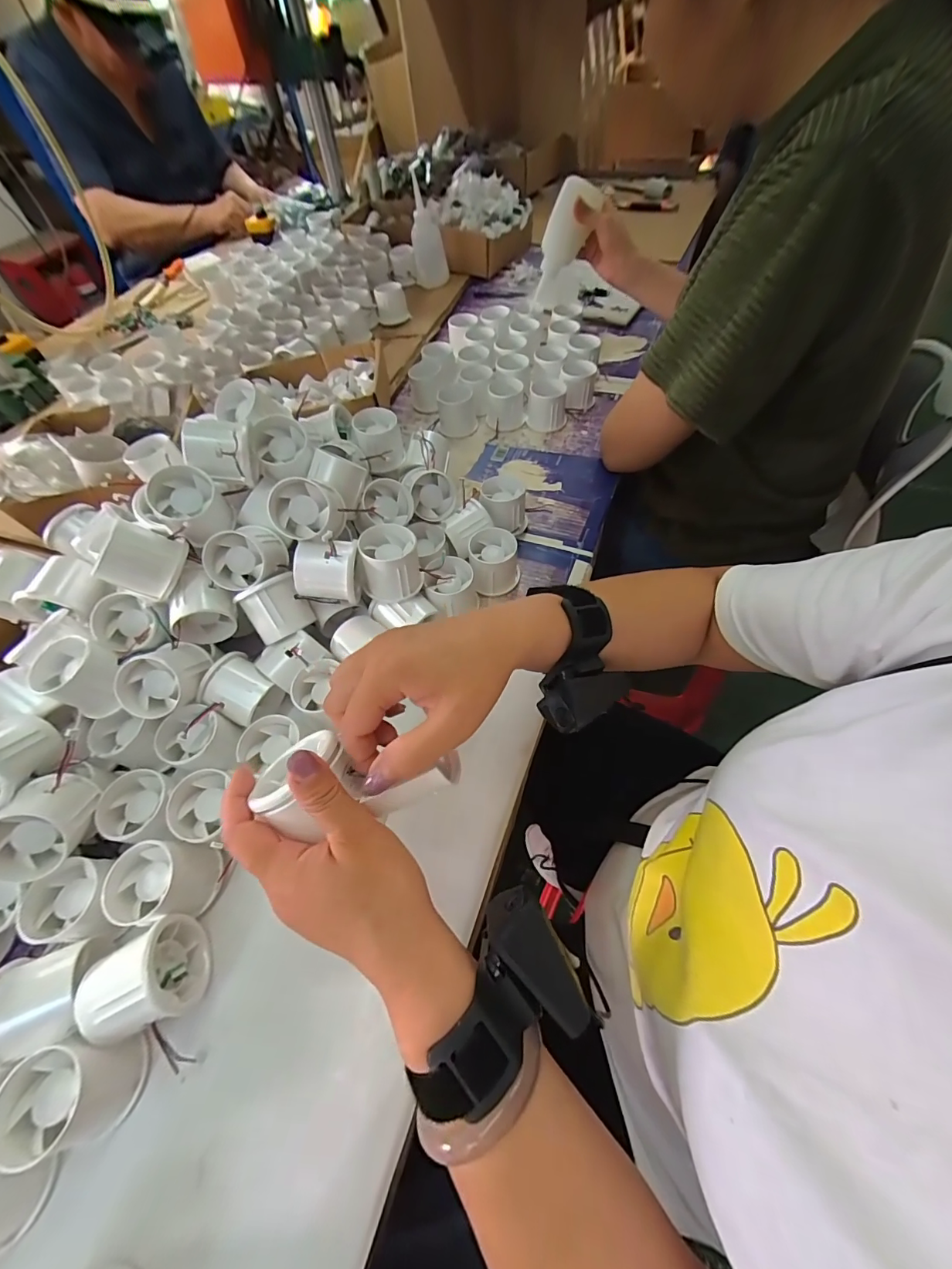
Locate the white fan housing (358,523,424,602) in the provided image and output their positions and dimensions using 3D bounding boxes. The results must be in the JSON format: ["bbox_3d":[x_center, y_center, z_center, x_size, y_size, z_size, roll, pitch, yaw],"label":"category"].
[{"bbox_3d":[-0.081,-0.064,0.411,0.058,0.057,0.058,-15,58,-6],"label":"white fan housing"}]

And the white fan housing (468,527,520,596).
[{"bbox_3d":[0.020,-0.077,0.468,0.054,0.048,0.053,-7,57,-1],"label":"white fan housing"}]

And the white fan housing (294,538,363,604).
[{"bbox_3d":[-0.134,-0.059,0.395,0.051,0.052,0.051,-2,44,-11],"label":"white fan housing"}]

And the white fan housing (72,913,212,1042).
[{"bbox_3d":[-0.221,0.227,0.290,0.061,0.046,0.057,-19,58,-8],"label":"white fan housing"}]

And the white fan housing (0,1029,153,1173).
[{"bbox_3d":[-0.245,0.279,0.266,0.062,0.042,0.053,-7,57,-1],"label":"white fan housing"}]

